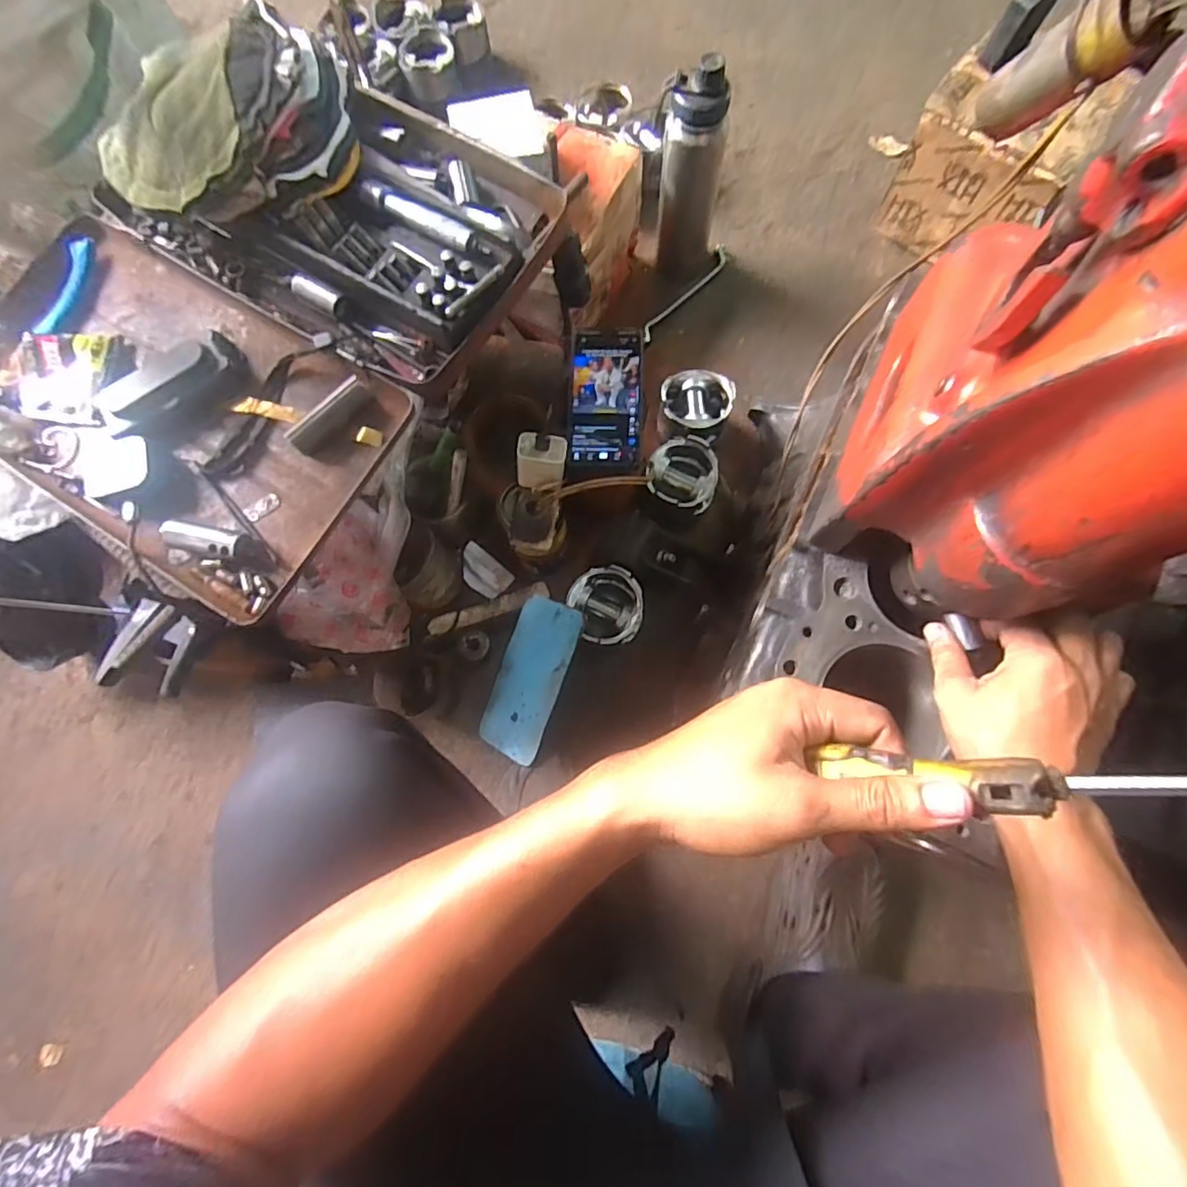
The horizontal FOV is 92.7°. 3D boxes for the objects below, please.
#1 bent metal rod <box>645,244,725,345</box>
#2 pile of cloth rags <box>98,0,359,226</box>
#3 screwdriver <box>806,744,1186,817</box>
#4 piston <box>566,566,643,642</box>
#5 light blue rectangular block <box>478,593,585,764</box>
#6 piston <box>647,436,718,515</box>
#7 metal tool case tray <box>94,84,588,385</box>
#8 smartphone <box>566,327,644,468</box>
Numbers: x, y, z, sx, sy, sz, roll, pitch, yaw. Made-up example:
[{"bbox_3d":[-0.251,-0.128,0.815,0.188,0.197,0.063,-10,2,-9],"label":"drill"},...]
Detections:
[{"bbox_3d":[0.143,-0.462,0.869,0.029,0.018,0.220,38,79,11],"label":"bent metal rod"},{"bbox_3d":[-0.281,-0.353,0.437,0.180,0.078,0.132,-9,75,0],"label":"pile of cloth rags"},{"bbox_3d":[0.164,0.070,0.204,0.159,0.017,0.020,-6,72,32],"label":"screwdriver"},{"bbox_3d":[0.017,0.016,0.700,0.083,0.066,0.088,-1,75,2],"label":"piston"},{"bbox_3d":[-0.075,0.102,0.682,0.098,0.014,0.188,15,86,36],"label":"light blue rectangular block"},{"bbox_3d":[0.115,-0.150,0.753,0.087,0.077,0.094,-1,75,2],"label":"piston"},{"bbox_3d":[-0.201,-0.315,0.458,0.329,0.041,0.214,31,78,10],"label":"metal tool case tray"},{"bbox_3d":[0.013,-0.209,0.598,0.077,0.010,0.162,1,75,2],"label":"smartphone"}]

